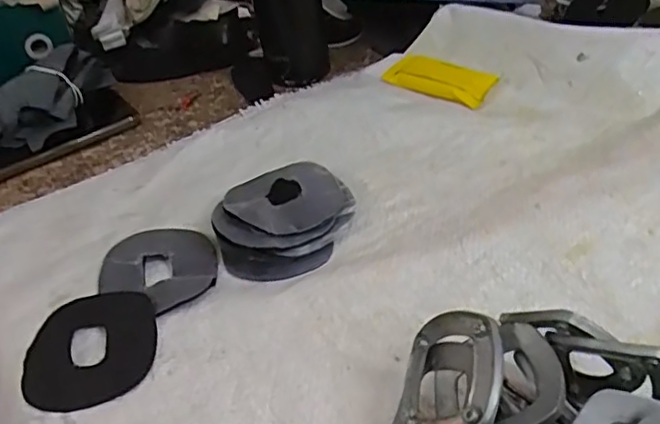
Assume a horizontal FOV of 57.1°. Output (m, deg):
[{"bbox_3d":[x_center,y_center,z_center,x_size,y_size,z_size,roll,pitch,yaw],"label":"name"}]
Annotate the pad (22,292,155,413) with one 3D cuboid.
[{"bbox_3d":[-0.144,0.082,0.365,0.075,0.008,0.079,-13,40,-7],"label":"pad"}]

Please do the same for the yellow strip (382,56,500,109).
[{"bbox_3d":[0.099,-0.122,0.555,0.099,0.006,0.049,22,48,31],"label":"yellow strip"}]

